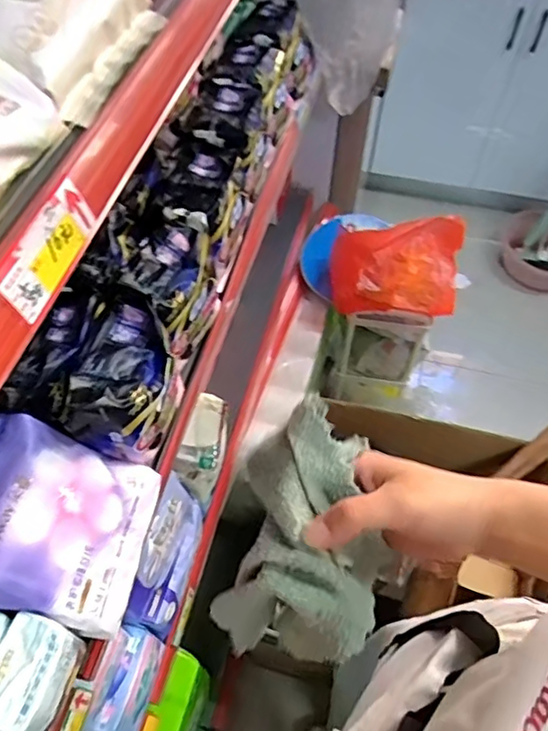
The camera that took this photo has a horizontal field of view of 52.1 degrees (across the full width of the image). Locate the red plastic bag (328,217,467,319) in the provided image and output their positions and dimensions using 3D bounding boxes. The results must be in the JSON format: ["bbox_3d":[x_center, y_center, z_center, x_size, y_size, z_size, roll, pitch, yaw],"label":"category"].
[{"bbox_3d":[0.268,-0.212,1.223,0.283,0.167,0.142,3,56,1],"label":"red plastic bag"}]

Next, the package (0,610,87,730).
[{"bbox_3d":[-0.197,0.259,0.466,0.051,0.078,0.079,14,57,9],"label":"package"}]

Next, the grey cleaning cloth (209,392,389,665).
[{"bbox_3d":[0.022,0.109,0.369,0.092,0.106,0.134,6,56,3],"label":"grey cleaning cloth"}]

